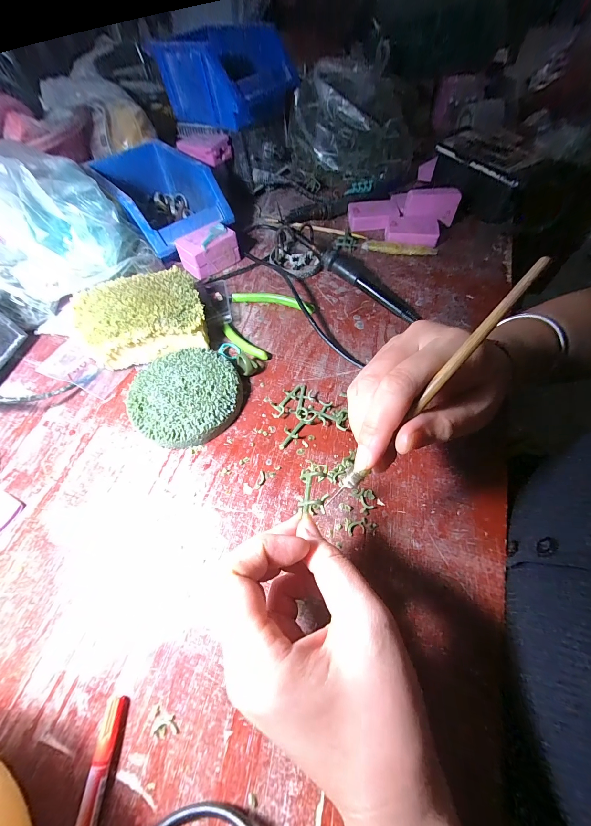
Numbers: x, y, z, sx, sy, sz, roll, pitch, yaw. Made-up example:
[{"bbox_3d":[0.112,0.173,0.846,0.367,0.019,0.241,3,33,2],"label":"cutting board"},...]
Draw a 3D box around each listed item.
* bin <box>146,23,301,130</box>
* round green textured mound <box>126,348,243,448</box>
[{"bbox_3d":[-0.089,-0.472,0.415,0.157,0.078,0.130,31,65,18],"label":"bin"},{"bbox_3d":[-0.104,-0.017,0.286,0.101,0.025,0.098,-1,60,1],"label":"round green textured mound"}]

